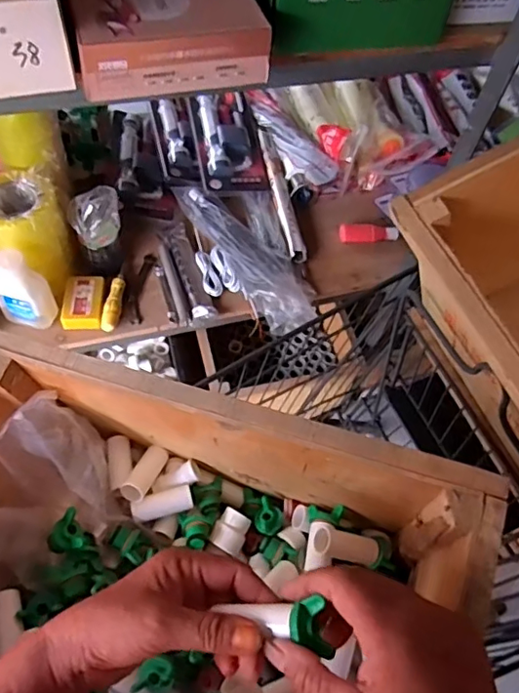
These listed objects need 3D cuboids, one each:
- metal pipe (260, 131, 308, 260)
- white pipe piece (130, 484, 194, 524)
[{"bbox_3d":[0.045,-0.319,1.142,0.035,0.026,0.347,-7,59,-9],"label":"metal pipe"},{"bbox_3d":[-0.090,0.146,0.511,0.056,0.016,0.020,-16,61,-14],"label":"white pipe piece"}]

